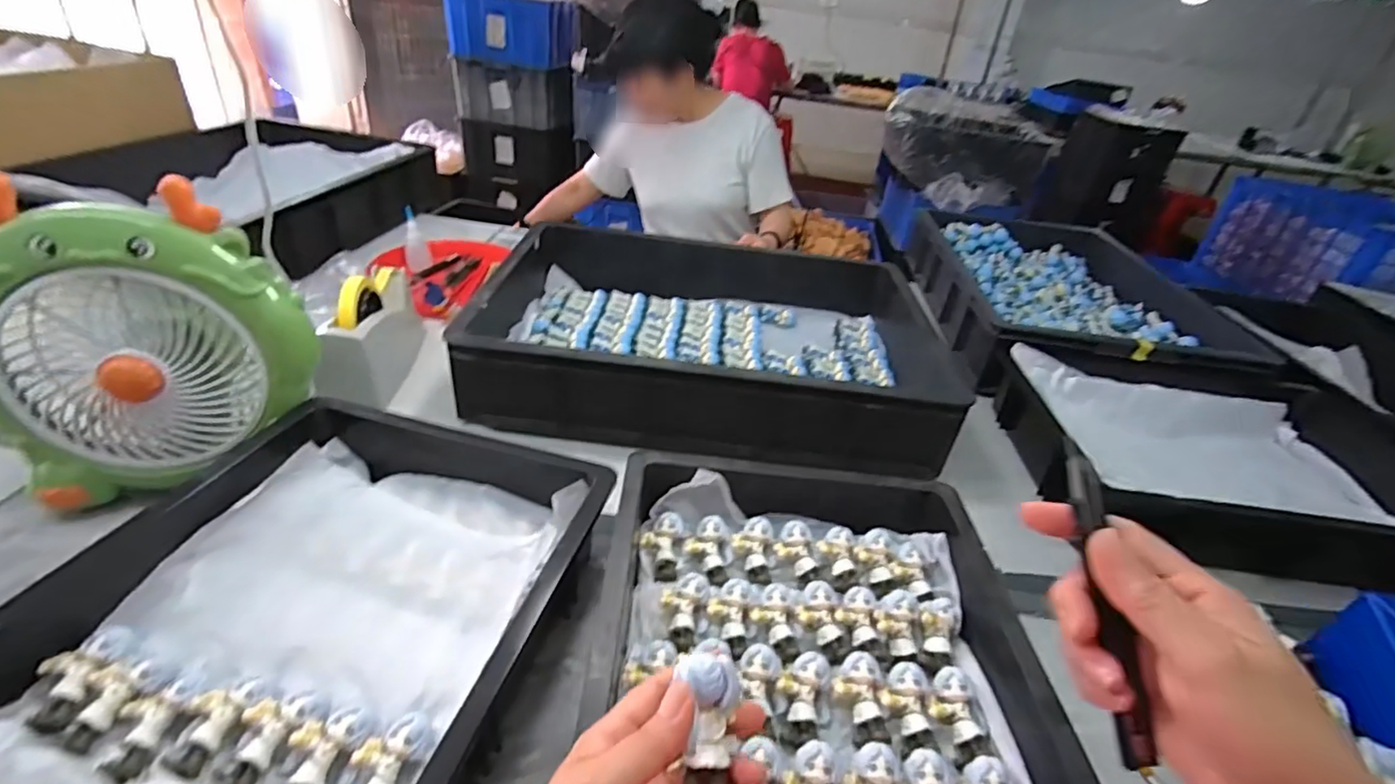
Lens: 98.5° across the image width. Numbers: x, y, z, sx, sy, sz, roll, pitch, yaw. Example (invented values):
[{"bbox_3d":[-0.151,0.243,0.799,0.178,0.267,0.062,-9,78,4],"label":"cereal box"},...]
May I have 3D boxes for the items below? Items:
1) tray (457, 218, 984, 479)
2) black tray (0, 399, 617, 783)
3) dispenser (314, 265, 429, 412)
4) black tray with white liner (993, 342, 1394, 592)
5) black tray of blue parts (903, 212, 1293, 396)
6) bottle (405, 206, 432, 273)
[{"bbox_3d":[0.018,-0.080,0.853,0.583,0.133,0.412,7,34,-1],"label":"tray"},{"bbox_3d":[-0.288,0.172,0.418,0.336,0.072,0.475,13,34,7],"label":"black tray"},{"bbox_3d":[-0.411,-0.081,0.761,0.073,0.116,0.207,1,34,-10],"label":"dispenser"},{"bbox_3d":[0.602,0.075,0.722,0.377,0.129,0.356,8,34,0],"label":"black tray with white liner"},{"bbox_3d":[0.637,-0.165,1.079,0.390,0.122,0.573,8,34,0],"label":"black tray of blue parts"},{"bbox_3d":[-0.481,-0.260,1.027,0.038,0.108,0.022,-8,7,-23],"label":"bottle"}]

